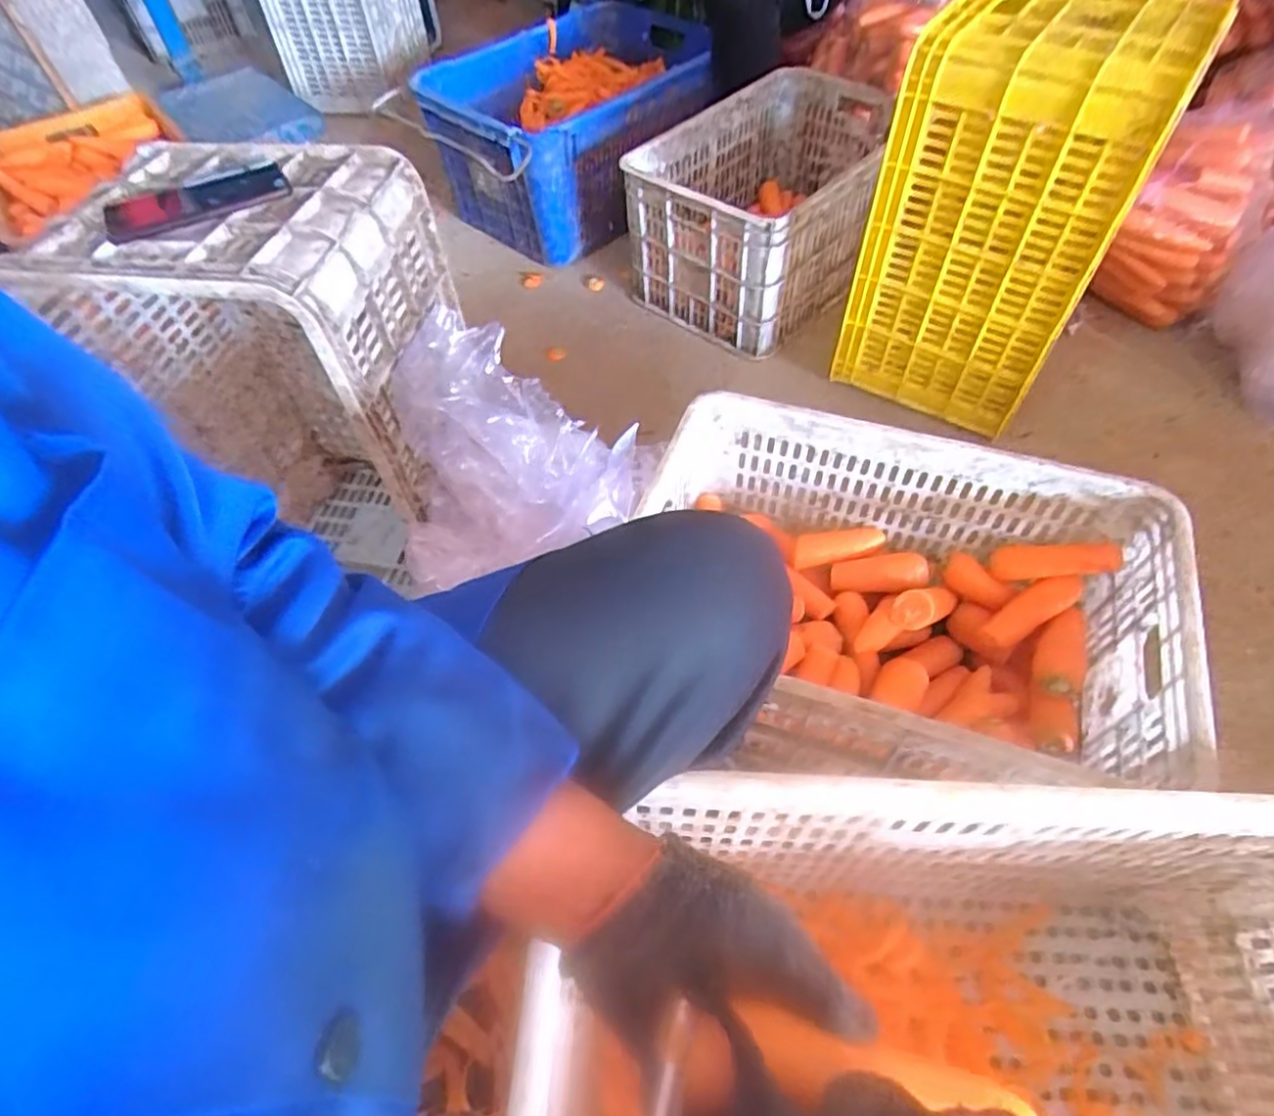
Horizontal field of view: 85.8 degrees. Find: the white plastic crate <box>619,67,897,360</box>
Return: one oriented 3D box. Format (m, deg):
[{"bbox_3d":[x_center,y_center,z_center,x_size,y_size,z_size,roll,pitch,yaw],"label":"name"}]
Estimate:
[{"bbox_3d":[0.266,-0.687,1.330,0.375,0.262,0.523,34,63,25],"label":"white plastic crate"}]

